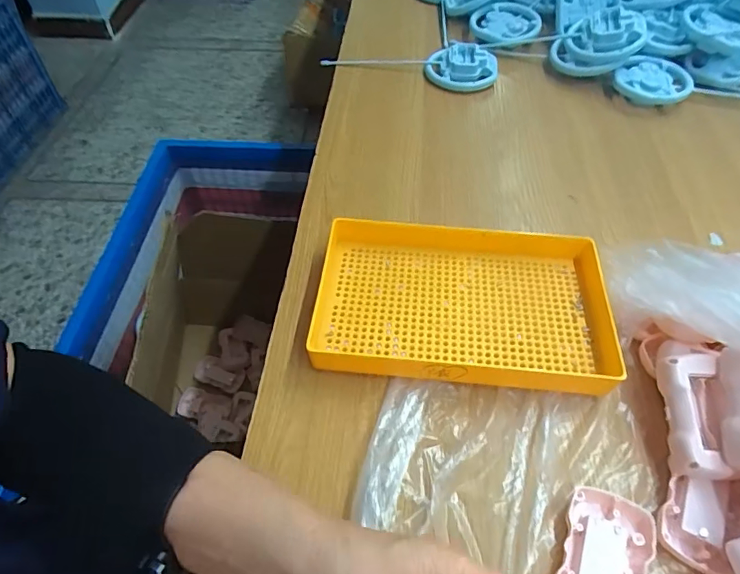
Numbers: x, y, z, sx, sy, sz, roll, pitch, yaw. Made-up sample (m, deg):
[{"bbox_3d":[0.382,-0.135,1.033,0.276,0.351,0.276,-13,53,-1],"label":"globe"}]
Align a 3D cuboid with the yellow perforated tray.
[{"bbox_3d":[0.076,0.014,0.422,0.250,0.041,0.150,4,53,3],"label":"yellow perforated tray"}]

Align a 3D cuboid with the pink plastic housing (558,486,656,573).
[{"bbox_3d":[0.152,0.180,0.316,0.052,0.013,0.087,17,54,13],"label":"pink plastic housing"}]

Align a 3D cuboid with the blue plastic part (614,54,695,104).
[{"bbox_3d":[0.382,-0.281,0.654,0.093,0.024,0.095,0,52,0],"label":"blue plastic part"}]

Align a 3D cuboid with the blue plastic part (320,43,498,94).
[{"bbox_3d":[0.055,-0.320,0.683,0.243,0.030,0.070,8,53,7],"label":"blue plastic part"}]

